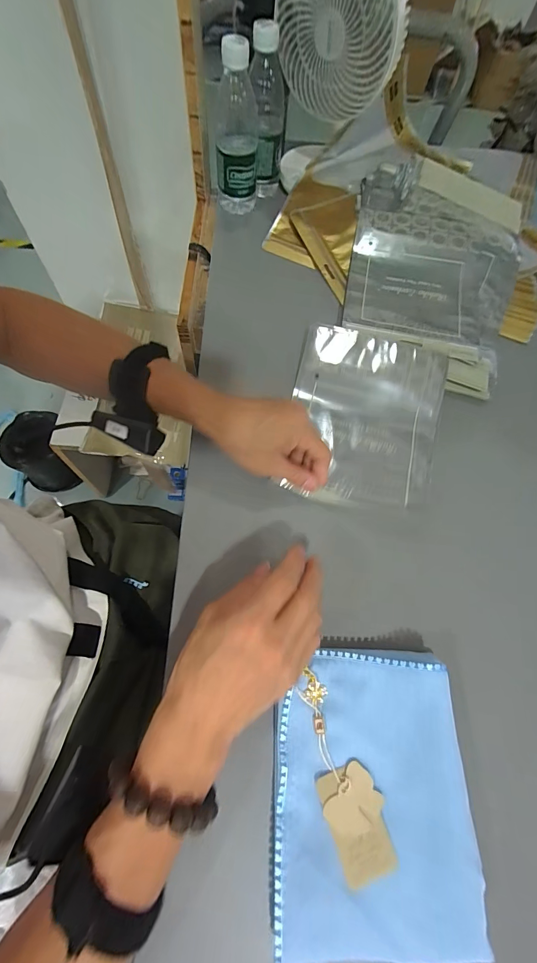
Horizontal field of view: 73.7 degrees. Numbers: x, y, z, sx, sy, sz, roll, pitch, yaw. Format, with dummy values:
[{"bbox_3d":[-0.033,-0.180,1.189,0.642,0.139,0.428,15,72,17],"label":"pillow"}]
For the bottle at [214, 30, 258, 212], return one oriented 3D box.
[{"bbox_3d":[-0.044,-0.480,0.494,0.057,0.178,0.067,4,67,-3],"label":"bottle"}]

